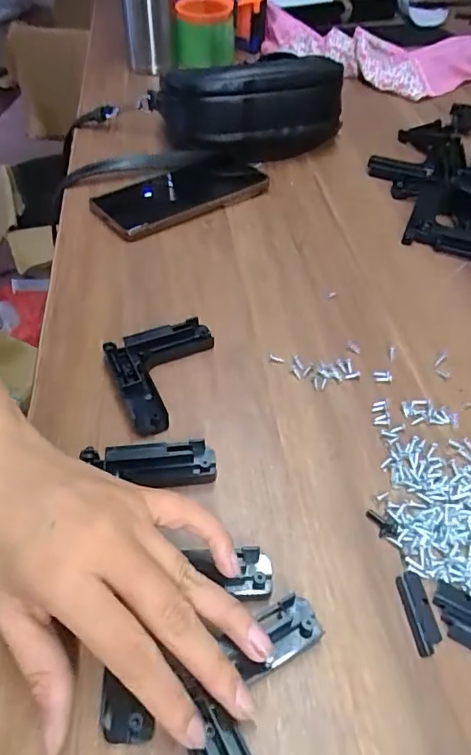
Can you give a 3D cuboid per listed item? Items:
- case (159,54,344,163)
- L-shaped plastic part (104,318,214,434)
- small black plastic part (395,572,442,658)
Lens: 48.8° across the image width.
[{"bbox_3d":[0.012,-0.303,0.571,0.184,0.087,0.121,-11,48,-11],"label":"case"},{"bbox_3d":[-0.041,-0.004,0.339,0.072,0.014,0.075,-18,50,-17],"label":"L-shaped plastic part"},{"bbox_3d":[0.088,0.112,0.248,0.013,0.004,0.036,-4,47,-5],"label":"small black plastic part"}]

